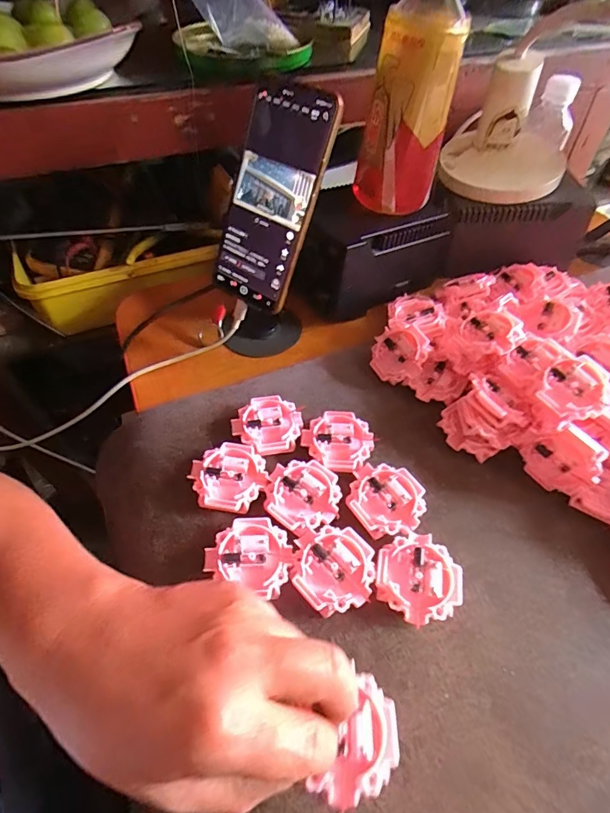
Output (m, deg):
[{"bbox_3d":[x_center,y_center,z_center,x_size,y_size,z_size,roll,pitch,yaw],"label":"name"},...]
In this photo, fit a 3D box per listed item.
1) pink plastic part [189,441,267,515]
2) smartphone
[{"bbox_3d":[-0.057,0.051,0.314,0.053,0.011,0.052,7,52,3],"label":"pink plastic part"},{"bbox_3d":[-0.029,-0.165,0.347,0.076,0.163,0.013,32,27,21],"label":"smartphone"}]

